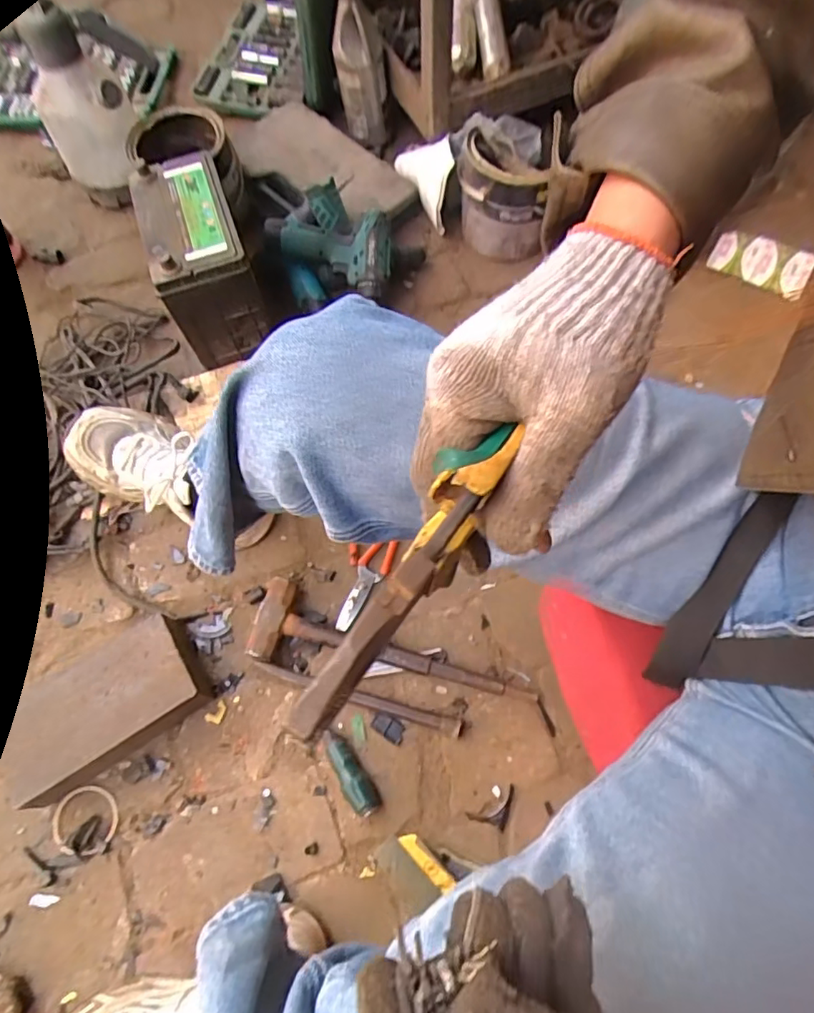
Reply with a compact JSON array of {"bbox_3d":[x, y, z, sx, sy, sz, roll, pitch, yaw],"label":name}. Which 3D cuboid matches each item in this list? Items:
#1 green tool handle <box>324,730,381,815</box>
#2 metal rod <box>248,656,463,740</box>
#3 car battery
[{"bbox_3d":[-0.067,0.306,0.649,0.027,0.028,0.100,-33,71,-11],"label":"green tool handle"},{"bbox_3d":[-0.058,0.224,0.664,0.254,0.023,0.019,15,69,7],"label":"metal rod"},{"bbox_3d":[-0.269,-0.320,0.753,0.111,0.170,0.174,-19,69,-6],"label":"car battery"}]

